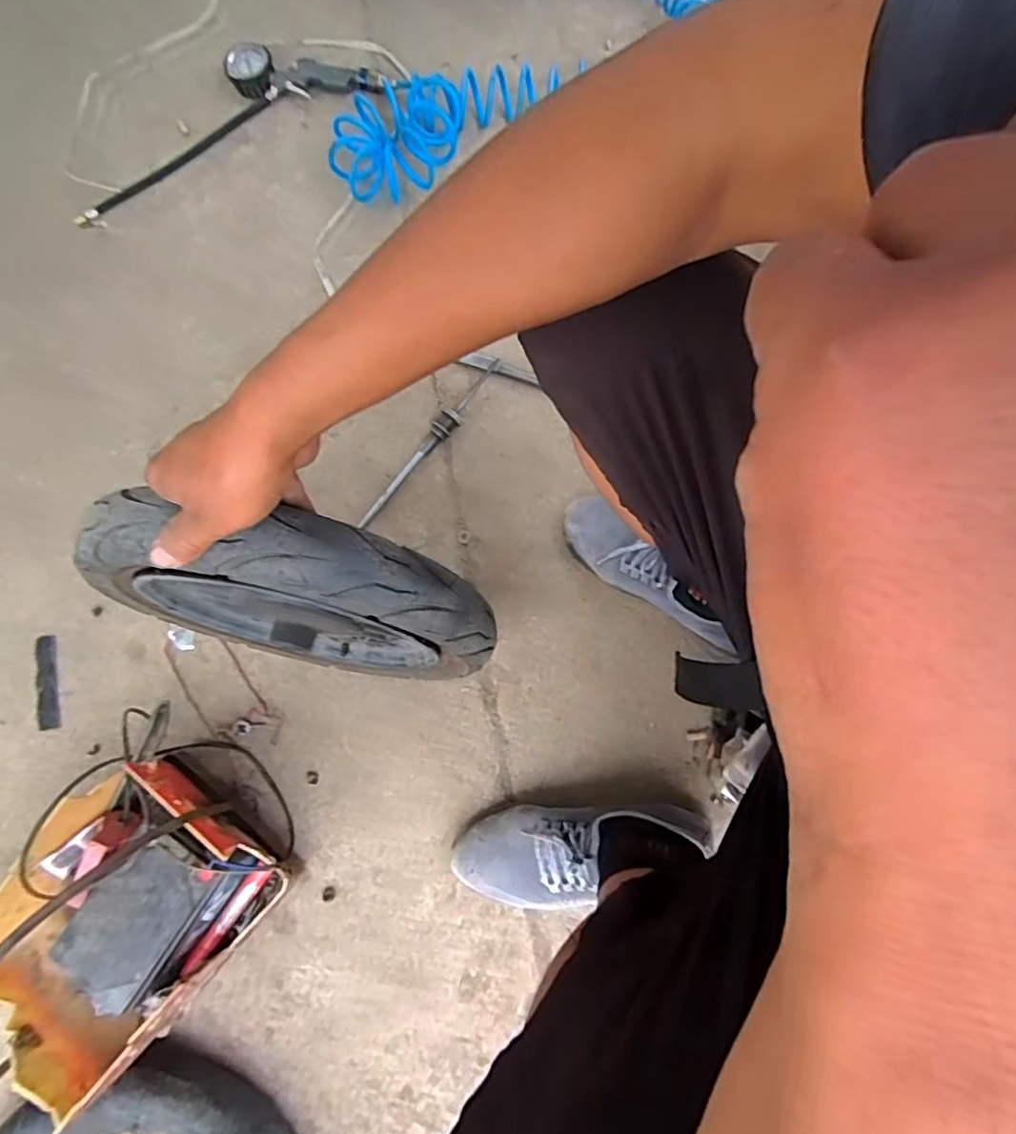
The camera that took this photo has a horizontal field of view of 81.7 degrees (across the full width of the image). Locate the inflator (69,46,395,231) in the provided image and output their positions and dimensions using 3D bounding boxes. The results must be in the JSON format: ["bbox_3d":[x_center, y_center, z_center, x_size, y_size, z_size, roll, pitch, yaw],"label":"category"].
[{"bbox_3d":[-0.412,-0.639,0.833,0.465,0.043,0.153,-26,78,-3],"label":"inflator"}]

